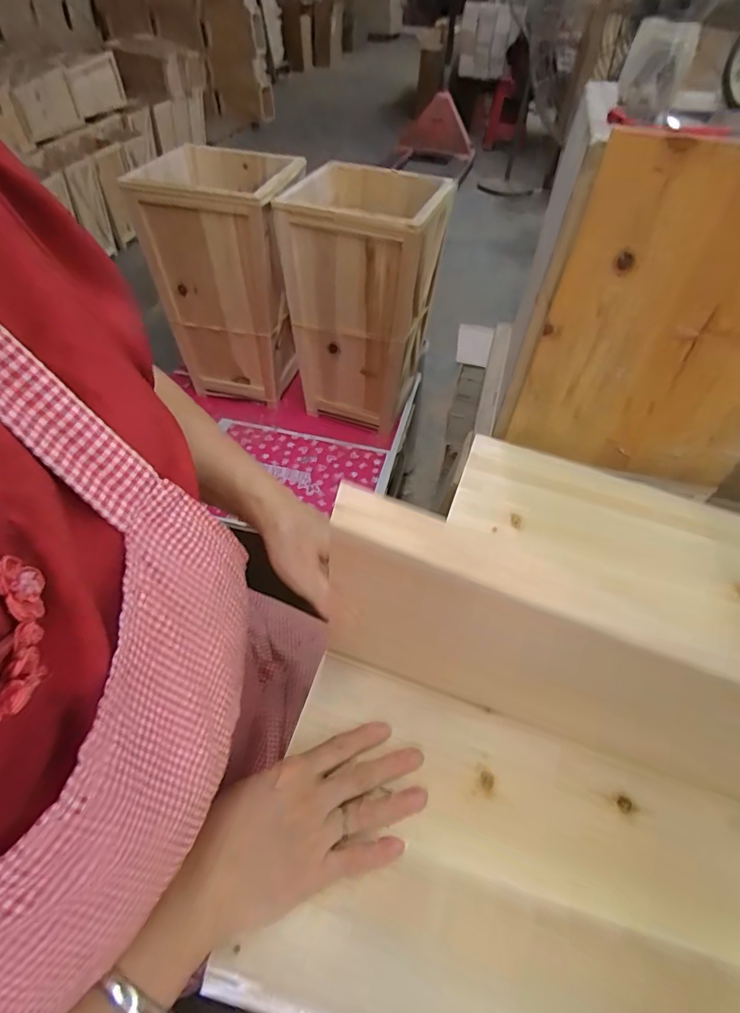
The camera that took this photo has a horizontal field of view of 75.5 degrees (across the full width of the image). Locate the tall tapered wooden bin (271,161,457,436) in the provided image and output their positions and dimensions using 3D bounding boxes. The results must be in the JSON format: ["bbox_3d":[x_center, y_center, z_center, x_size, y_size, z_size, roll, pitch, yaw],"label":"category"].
[{"bbox_3d":[-0.009,-0.409,0.996,0.259,0.430,0.225,17,51,12],"label":"tall tapered wooden bin"}]

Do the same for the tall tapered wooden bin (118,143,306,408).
[{"bbox_3d":[-0.289,-0.481,1.027,0.279,0.423,0.244,5,50,2],"label":"tall tapered wooden bin"}]

